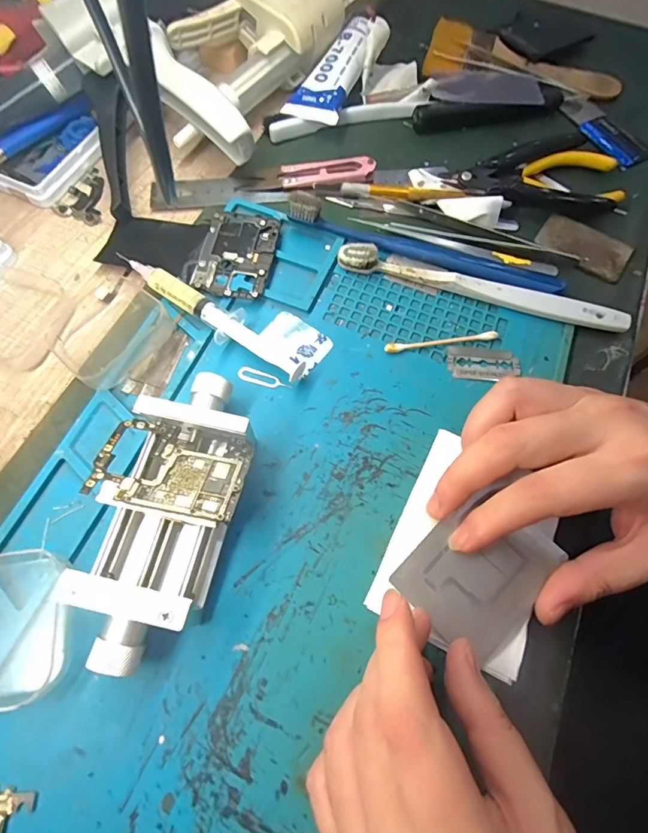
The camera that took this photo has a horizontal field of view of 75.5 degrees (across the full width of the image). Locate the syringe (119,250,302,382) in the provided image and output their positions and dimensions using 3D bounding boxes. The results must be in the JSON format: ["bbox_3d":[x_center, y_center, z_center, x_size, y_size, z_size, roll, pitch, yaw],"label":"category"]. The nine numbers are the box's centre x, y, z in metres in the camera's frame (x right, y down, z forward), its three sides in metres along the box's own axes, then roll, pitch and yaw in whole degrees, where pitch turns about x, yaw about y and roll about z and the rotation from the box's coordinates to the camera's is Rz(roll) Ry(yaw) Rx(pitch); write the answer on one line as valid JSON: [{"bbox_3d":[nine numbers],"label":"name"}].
[{"bbox_3d":[-0.069,-0.062,0.254,0.137,0.017,0.020,34,72,12],"label":"syringe"}]

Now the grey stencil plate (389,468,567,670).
[{"bbox_3d":[0.078,0.073,0.202,0.074,0.006,0.055,-40,75,-15],"label":"grey stencil plate"}]

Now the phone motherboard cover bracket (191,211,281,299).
[{"bbox_3d":[-0.057,-0.107,0.277,0.047,0.006,0.067,11,69,3],"label":"phone motherboard cover bracket"}]

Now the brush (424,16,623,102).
[{"bbox_3d":[0.173,-0.307,0.363,0.165,0.011,0.062,19,70,6],"label":"brush"}]

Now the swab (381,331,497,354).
[{"bbox_3d":[0.072,-0.046,0.257,0.071,0.005,0.007,-7,69,-4],"label":"swab"}]

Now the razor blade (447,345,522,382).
[{"bbox_3d":[0.097,-0.033,0.253,0.042,0.004,0.023,6,69,1],"label":"razor blade"}]

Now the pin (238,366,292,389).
[{"bbox_3d":[-0.035,-0.023,0.246,0.033,0.004,0.009,18,69,6],"label":"pin"}]

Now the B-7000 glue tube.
[{"bbox_3d":[0.008,-0.283,0.338,0.043,0.030,0.112,20,70,7],"label":"B-7000 glue tube"}]

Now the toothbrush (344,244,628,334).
[{"bbox_3d":[0.099,-0.082,0.267,0.181,0.012,0.016,16,69,5],"label":"toothbrush"}]

